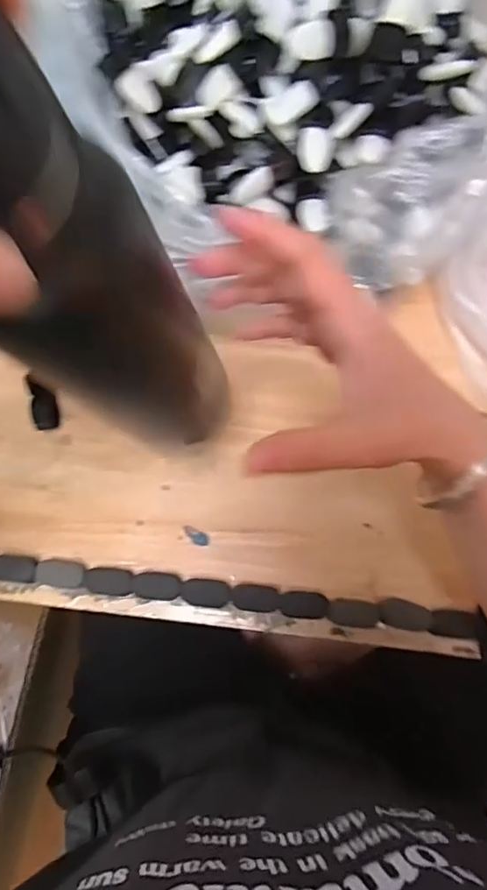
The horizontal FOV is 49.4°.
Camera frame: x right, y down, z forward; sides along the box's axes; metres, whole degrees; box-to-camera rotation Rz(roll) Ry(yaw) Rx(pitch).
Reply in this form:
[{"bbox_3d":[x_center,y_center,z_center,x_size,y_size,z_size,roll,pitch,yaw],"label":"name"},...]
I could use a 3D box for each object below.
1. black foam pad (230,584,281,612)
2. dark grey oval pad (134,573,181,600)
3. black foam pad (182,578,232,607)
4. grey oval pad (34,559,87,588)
[{"bbox_3d":[0.009,0.117,0.405,0.036,0.018,0.019,5,74,0],"label":"black foam pad"},{"bbox_3d":[-0.065,0.108,0.406,0.035,0.023,0.019,5,74,1],"label":"dark grey oval pad"},{"bbox_3d":[-0.028,0.113,0.406,0.036,0.017,0.020,4,74,0],"label":"black foam pad"},{"bbox_3d":[-0.141,0.101,0.413,0.037,0.020,0.020,3,74,0],"label":"grey oval pad"}]

